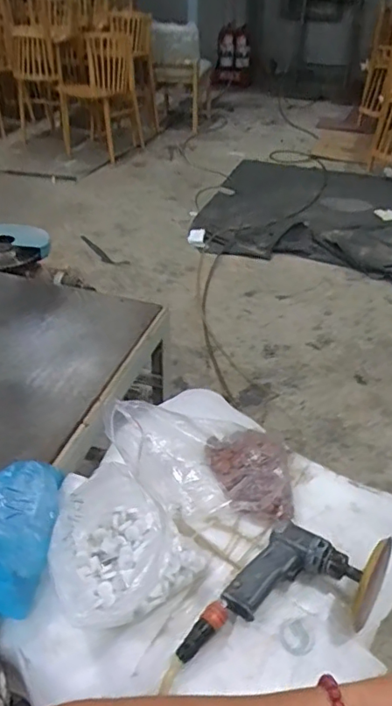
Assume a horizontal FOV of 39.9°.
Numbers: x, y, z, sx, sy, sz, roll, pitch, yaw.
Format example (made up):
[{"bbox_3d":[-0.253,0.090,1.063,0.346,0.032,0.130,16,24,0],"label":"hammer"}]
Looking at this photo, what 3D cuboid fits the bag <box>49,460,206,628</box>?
[{"bbox_3d":[-0.094,0.239,0.668,0.182,0.130,0.133,-30,48,-33],"label":"bag"}]

